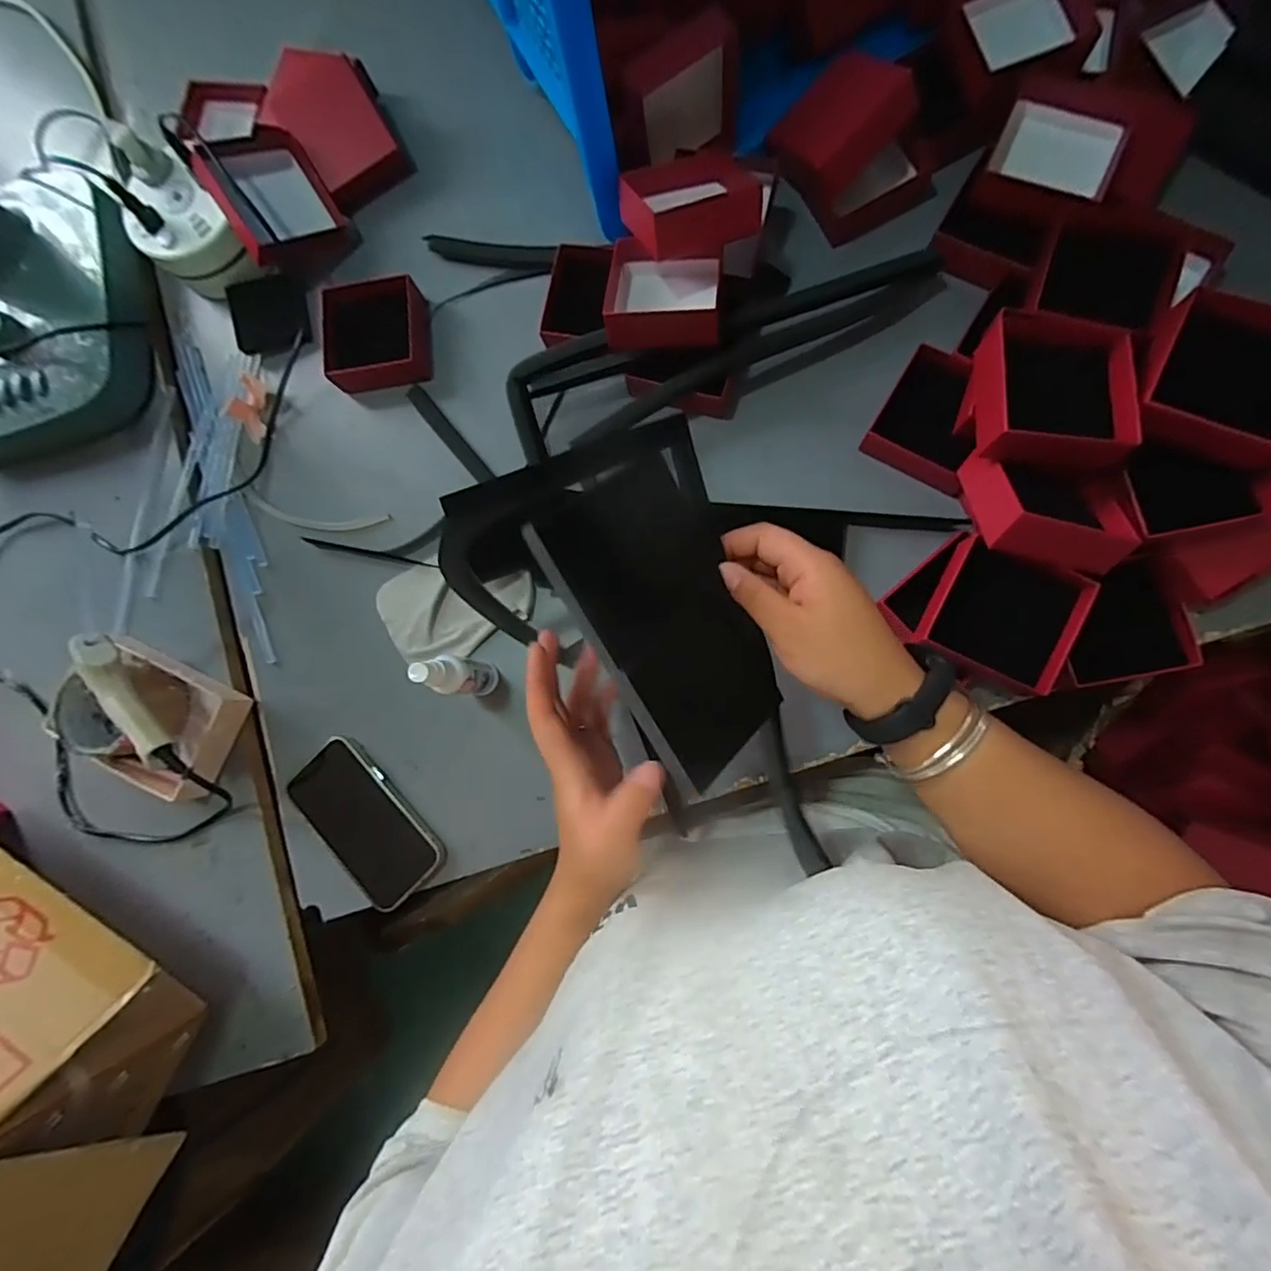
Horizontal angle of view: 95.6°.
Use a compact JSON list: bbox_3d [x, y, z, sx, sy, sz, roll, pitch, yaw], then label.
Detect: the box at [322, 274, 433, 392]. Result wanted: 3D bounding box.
[{"bbox_3d":[-0.245,-0.283,0.543,0.094,0.039,0.096,-6,83,6],"label":"box"}]

